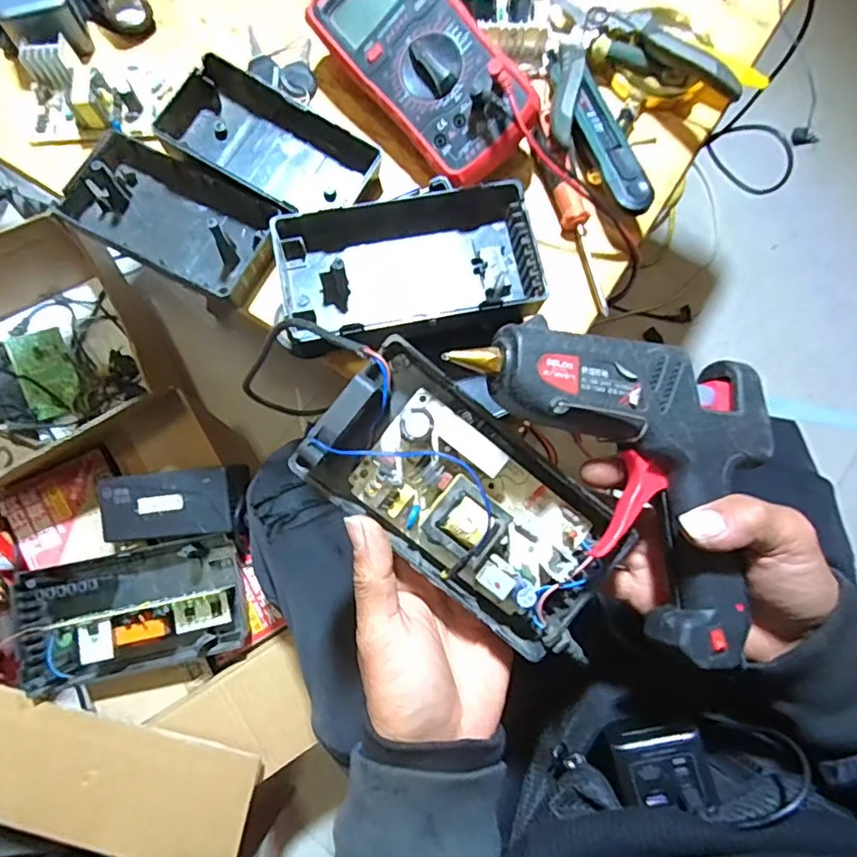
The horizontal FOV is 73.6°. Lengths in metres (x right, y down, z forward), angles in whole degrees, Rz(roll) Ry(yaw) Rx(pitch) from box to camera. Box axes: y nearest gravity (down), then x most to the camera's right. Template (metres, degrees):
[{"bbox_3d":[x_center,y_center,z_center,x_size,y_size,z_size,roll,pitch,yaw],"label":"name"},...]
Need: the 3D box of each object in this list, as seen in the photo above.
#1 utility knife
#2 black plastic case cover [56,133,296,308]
[{"bbox_3d":[0.130,-0.229,0.437,0.027,0.014,0.148,-23,71,9],"label":"utility knife"},{"bbox_3d":[-0.187,-0.154,0.423,0.152,0.032,0.080,26,79,4],"label":"black plastic case cover"}]

